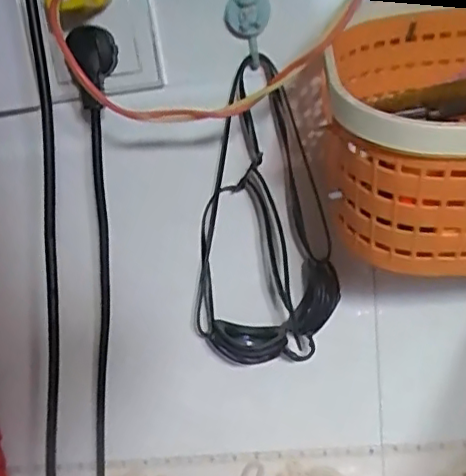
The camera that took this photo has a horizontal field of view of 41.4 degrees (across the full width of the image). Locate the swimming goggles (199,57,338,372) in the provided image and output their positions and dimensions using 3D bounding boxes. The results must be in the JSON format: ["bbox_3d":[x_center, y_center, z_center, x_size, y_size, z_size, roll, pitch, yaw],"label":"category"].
[{"bbox_3d":[0.027,-0.012,0.440,0.105,0.224,0.048,9,15,18],"label":"swimming goggles"}]

